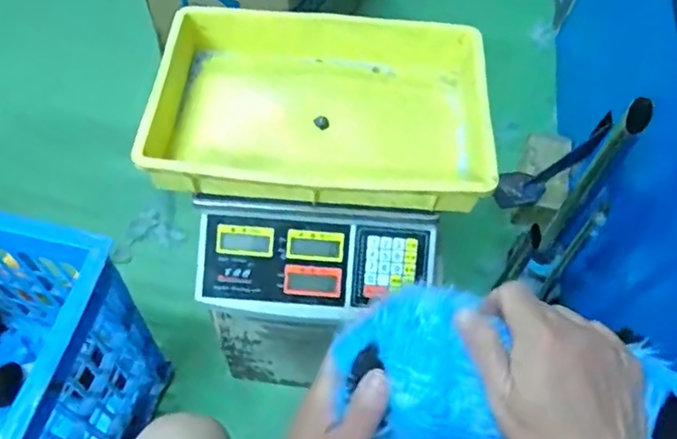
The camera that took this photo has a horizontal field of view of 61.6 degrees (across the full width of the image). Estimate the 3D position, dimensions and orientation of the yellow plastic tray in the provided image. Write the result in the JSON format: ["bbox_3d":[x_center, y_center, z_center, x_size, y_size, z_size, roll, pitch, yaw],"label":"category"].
[{"bbox_3d":[-0.020,-0.126,0.641,0.355,0.066,0.250,3,58,-2],"label":"yellow plastic tray"}]

